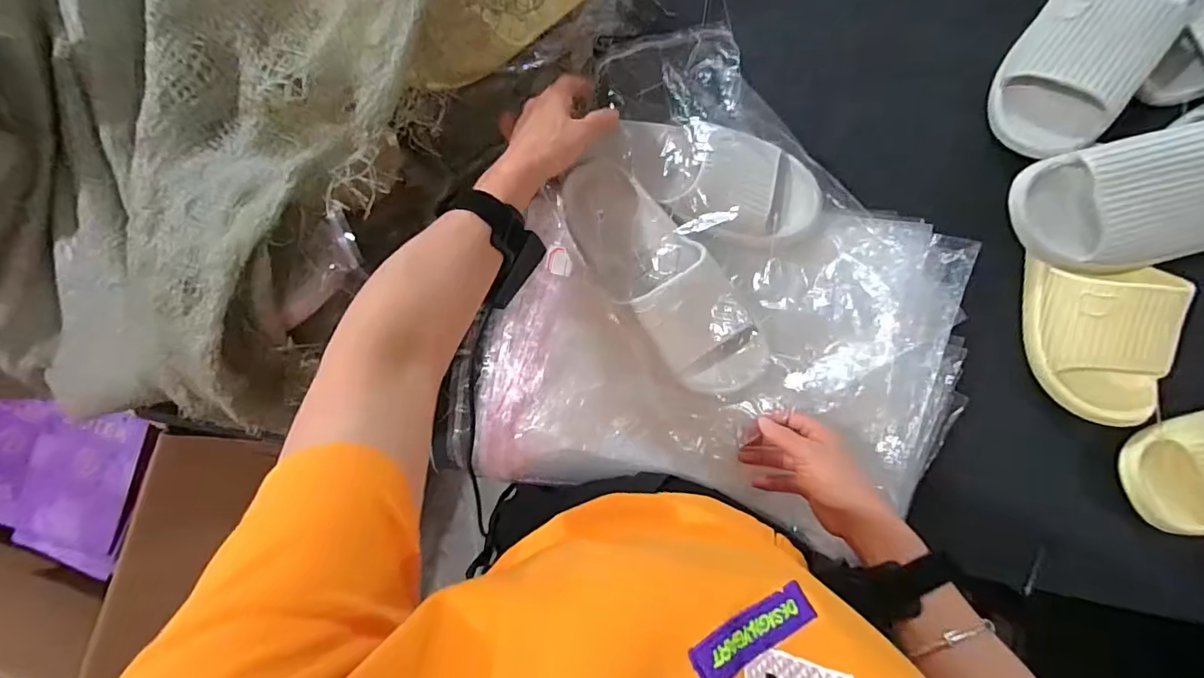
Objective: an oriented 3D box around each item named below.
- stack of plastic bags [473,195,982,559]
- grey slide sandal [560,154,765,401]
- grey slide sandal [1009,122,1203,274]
[{"bbox_3d":[0.107,0.018,0.500,0.435,0.044,0.300,10,87,6],"label":"stack of plastic bags"},{"bbox_3d":[0.054,-0.056,0.476,0.090,0.053,0.247,-40,85,2],"label":"grey slide sandal"},{"bbox_3d":[0.541,-0.130,0.454,0.295,0.070,0.112,-5,86,5],"label":"grey slide sandal"}]

